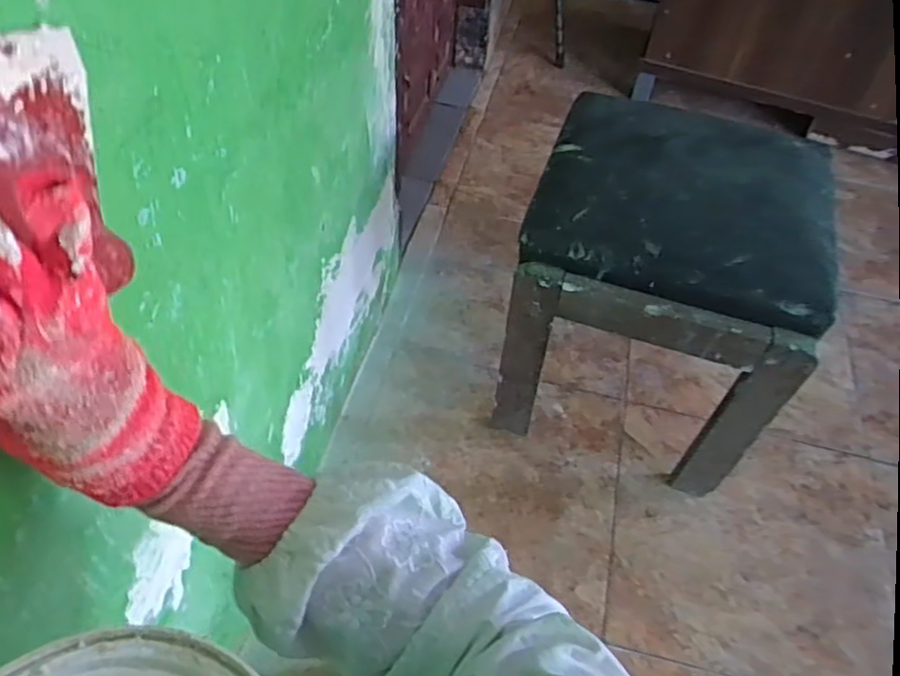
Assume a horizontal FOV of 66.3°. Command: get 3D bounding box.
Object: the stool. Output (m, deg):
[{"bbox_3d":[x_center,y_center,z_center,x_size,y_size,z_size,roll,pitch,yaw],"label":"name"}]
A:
[{"bbox_3d":[0.296,-0.066,1.015,0.377,0.417,0.347,19,51,10],"label":"stool"}]

